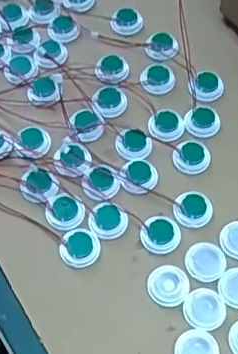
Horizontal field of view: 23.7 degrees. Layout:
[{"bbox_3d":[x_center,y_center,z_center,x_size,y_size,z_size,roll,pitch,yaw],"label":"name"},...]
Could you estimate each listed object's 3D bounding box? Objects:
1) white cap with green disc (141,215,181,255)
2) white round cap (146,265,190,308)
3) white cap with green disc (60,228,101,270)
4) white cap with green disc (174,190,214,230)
[{"bbox_3d":[0.024,0.033,0.327,0.022,0.005,0.022,-1,62,1],"label":"white cap with green disc"},{"bbox_3d":[0.027,0.060,0.314,0.023,0.004,0.023,-1,62,1],"label":"white round cap"},{"bbox_3d":[-0.022,0.041,0.325,0.023,0.004,0.022,-1,62,1],"label":"white cap with green disc"},{"bbox_3d":[0.044,0.019,0.334,0.022,0.004,0.021,-1,62,1],"label":"white cap with green disc"}]

